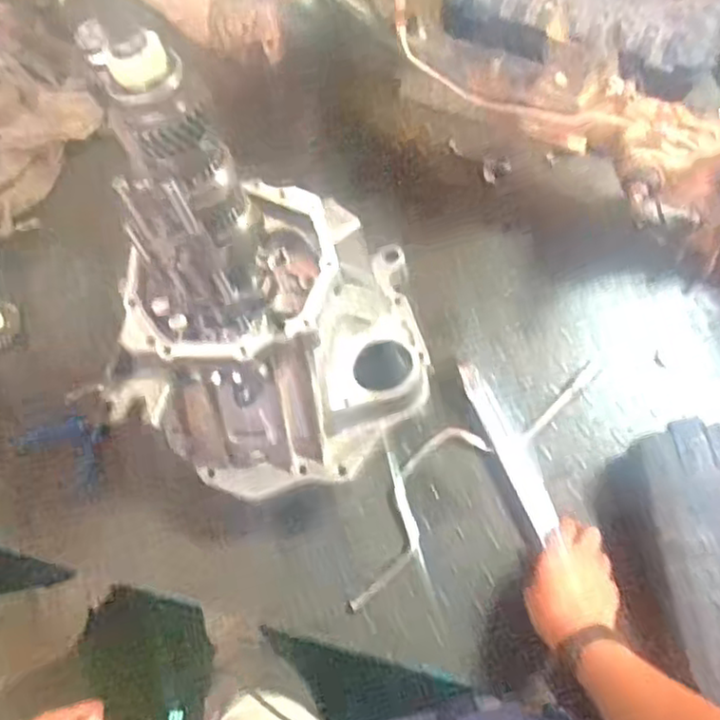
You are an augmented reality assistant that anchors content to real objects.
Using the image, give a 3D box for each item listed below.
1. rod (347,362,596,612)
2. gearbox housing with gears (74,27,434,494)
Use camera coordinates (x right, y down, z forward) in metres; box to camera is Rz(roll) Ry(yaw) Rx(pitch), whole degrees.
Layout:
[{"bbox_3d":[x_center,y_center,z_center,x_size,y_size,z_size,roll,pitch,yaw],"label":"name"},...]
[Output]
[{"bbox_3d":[0.114,0.117,0.810,0.399,0.025,0.082,-42,72,-10],"label":"rod"},{"bbox_3d":[-0.087,-0.056,0.636,0.290,0.373,0.303,4,71,6],"label":"gearbox housing with gears"}]

